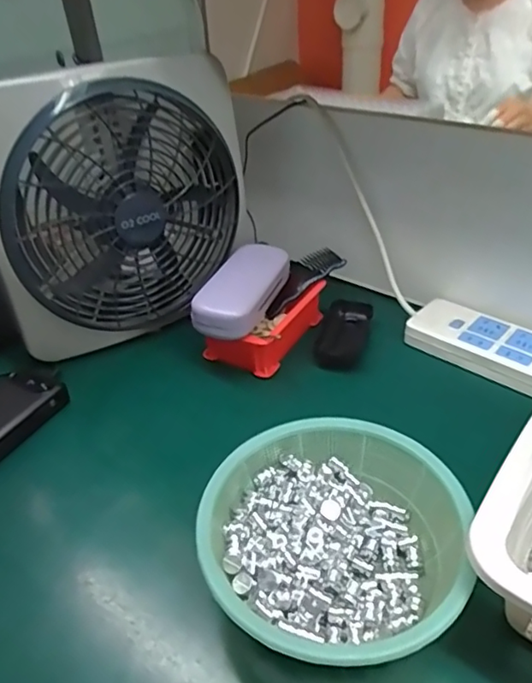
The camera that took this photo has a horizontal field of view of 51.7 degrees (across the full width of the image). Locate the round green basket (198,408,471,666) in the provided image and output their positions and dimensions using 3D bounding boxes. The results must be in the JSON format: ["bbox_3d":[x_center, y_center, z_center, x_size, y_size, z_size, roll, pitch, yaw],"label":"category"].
[{"bbox_3d":[0.050,0.143,0.402,0.177,0.060,0.184,-3,35,2],"label":"round green basket"}]

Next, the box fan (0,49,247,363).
[{"bbox_3d":[-0.160,-0.145,0.617,0.298,0.284,0.057,-26,40,-27],"label":"box fan"}]

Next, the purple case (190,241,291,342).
[{"bbox_3d":[-0.022,-0.059,0.618,0.070,0.039,0.144,10,38,19],"label":"purple case"}]

